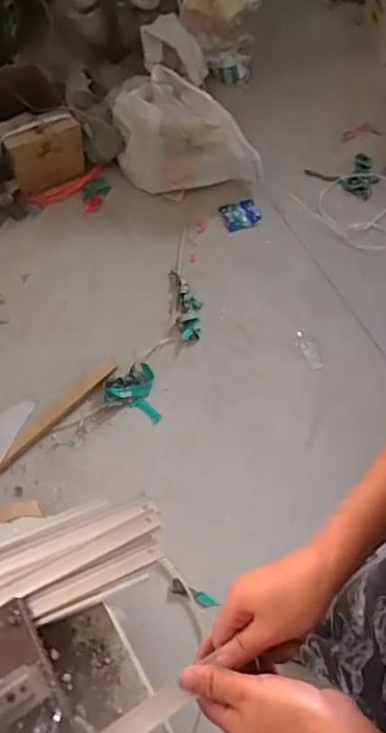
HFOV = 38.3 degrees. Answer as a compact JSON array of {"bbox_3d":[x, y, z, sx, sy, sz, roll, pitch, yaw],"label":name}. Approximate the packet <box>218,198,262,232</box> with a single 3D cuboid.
[{"bbox_3d":[0.156,-0.499,1.838,0.121,0.015,0.108,-23,77,-10],"label":"packet"}]

